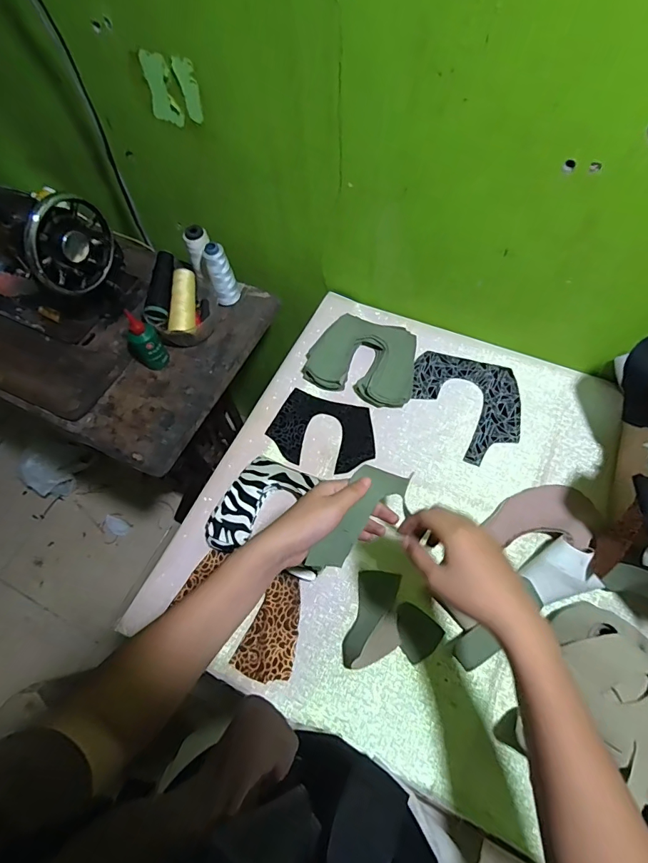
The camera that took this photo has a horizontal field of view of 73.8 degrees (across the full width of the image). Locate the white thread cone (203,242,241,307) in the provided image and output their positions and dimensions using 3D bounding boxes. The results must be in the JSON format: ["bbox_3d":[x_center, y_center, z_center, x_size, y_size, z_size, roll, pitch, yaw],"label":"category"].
[{"bbox_3d":[-0.175,-0.267,0.744,0.038,0.116,0.036,-15,63,-4],"label":"white thread cone"}]

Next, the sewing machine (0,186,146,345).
[{"bbox_3d":[-0.536,-0.313,0.722,0.376,0.215,0.156,21,66,14],"label":"sewing machine"}]

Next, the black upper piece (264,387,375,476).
[{"bbox_3d":[-0.001,0.000,0.658,0.156,0.008,0.113,15,66,7],"label":"black upper piece"}]

